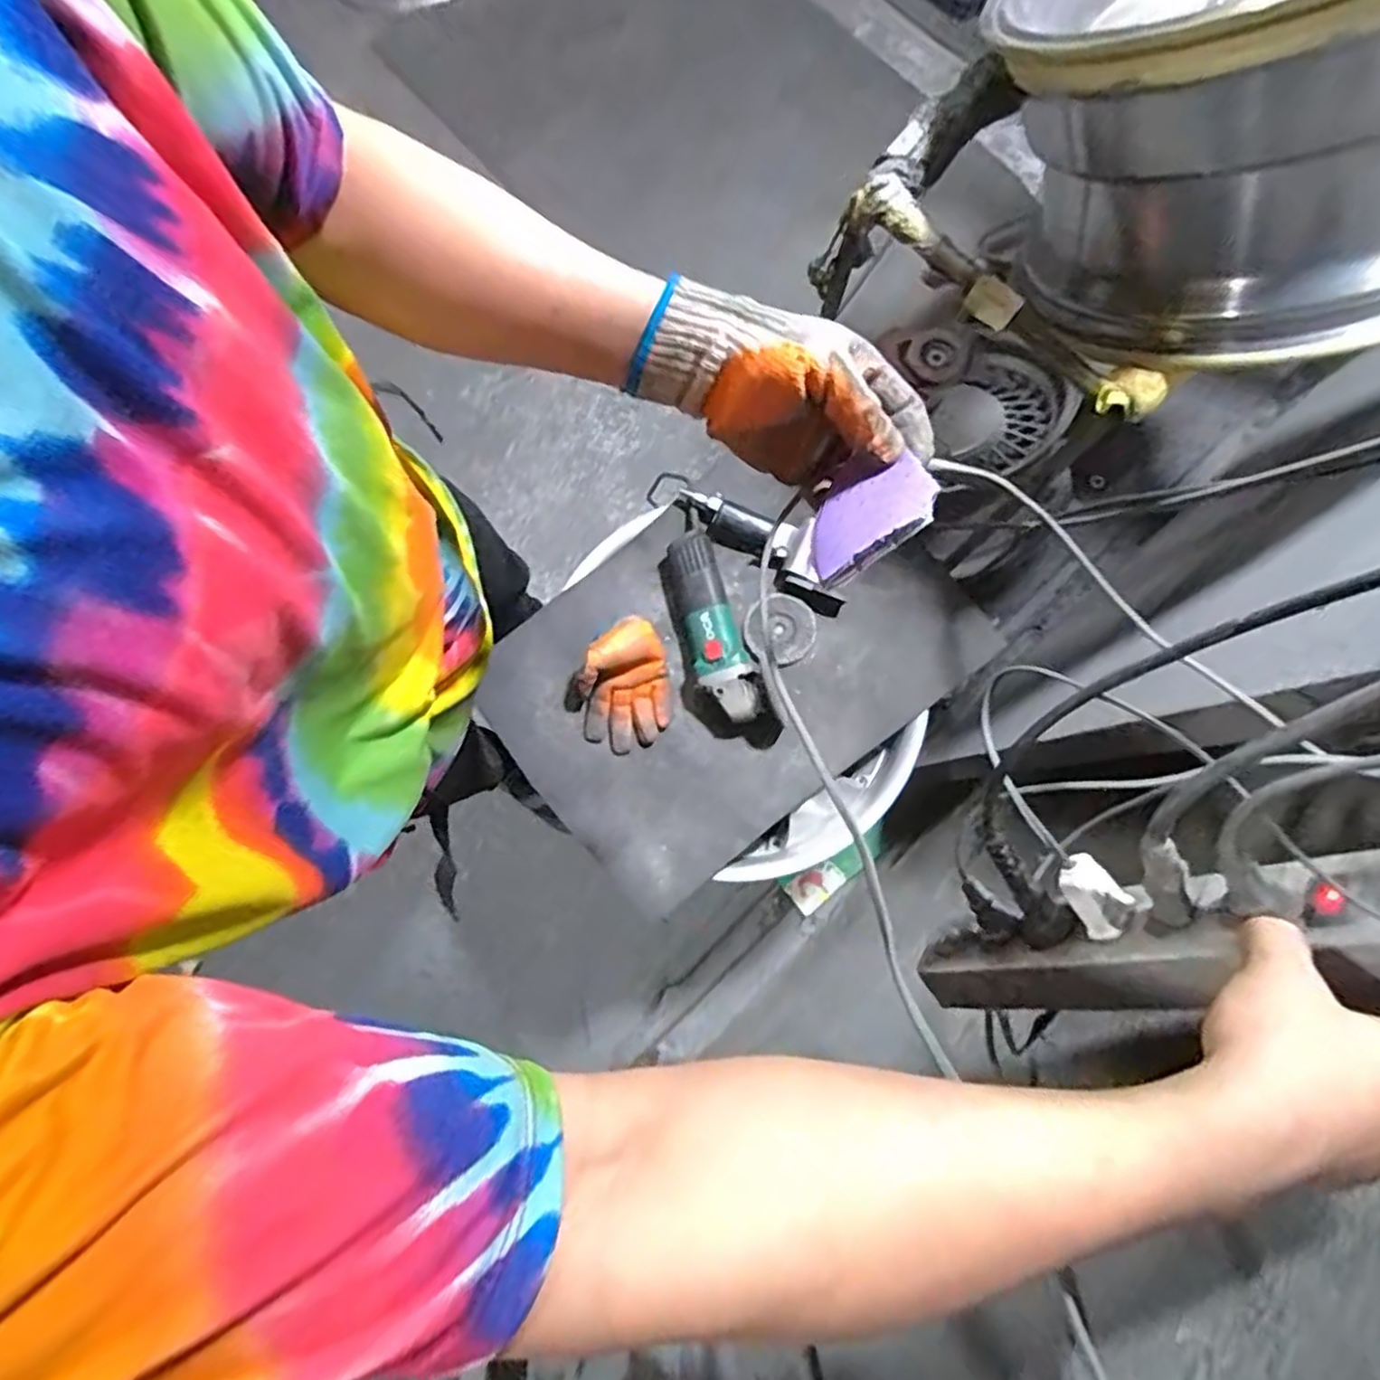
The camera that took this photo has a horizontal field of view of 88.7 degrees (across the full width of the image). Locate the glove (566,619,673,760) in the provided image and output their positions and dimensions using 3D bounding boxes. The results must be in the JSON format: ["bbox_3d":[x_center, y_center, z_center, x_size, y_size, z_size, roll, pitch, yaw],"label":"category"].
[{"bbox_3d":[-0.081,-0.002,0.886,0.147,0.073,0.132,-44,83,-8],"label":"glove"}]

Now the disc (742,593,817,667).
[{"bbox_3d":[0.119,-0.080,0.934,0.092,0.021,0.091,0,80,0],"label":"disc"}]

